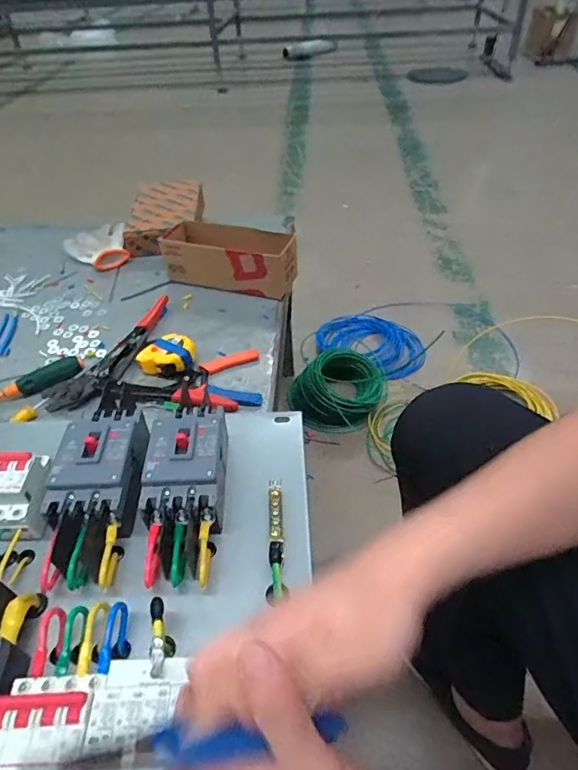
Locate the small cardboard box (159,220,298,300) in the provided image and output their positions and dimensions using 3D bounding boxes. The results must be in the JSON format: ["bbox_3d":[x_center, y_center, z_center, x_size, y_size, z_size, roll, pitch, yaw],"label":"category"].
[{"bbox_3d":[-0.106,-0.223,0.841,0.238,0.073,0.102,12,46,15],"label":"small cardboard box"}]

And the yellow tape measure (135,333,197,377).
[{"bbox_3d":[-0.173,-0.042,0.708,0.077,0.035,0.071,15,47,18],"label":"yellow tape measure"}]

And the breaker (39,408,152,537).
[{"bbox_3d":[-0.196,0.086,0.516,0.089,0.065,0.127,-5,44,-2],"label":"breaker"}]

